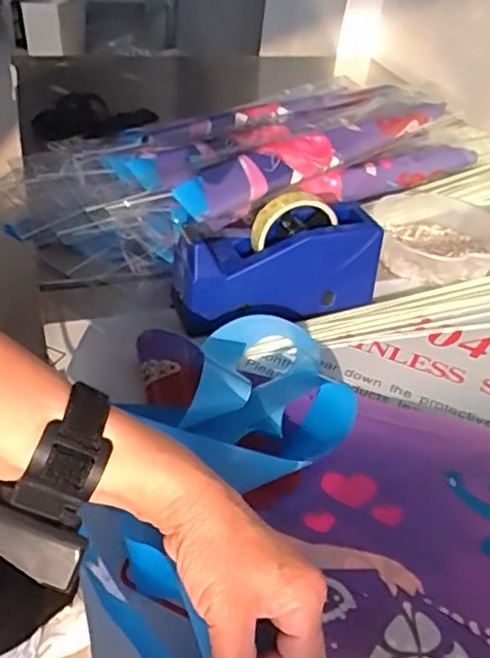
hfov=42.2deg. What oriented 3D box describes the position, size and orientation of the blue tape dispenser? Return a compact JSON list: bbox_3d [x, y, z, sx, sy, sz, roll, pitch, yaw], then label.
[{"bbox_3d":[0.034,-0.070,0.636,0.207,0.116,0.068,-7,41,-16],"label":"blue tape dispenser"}]

